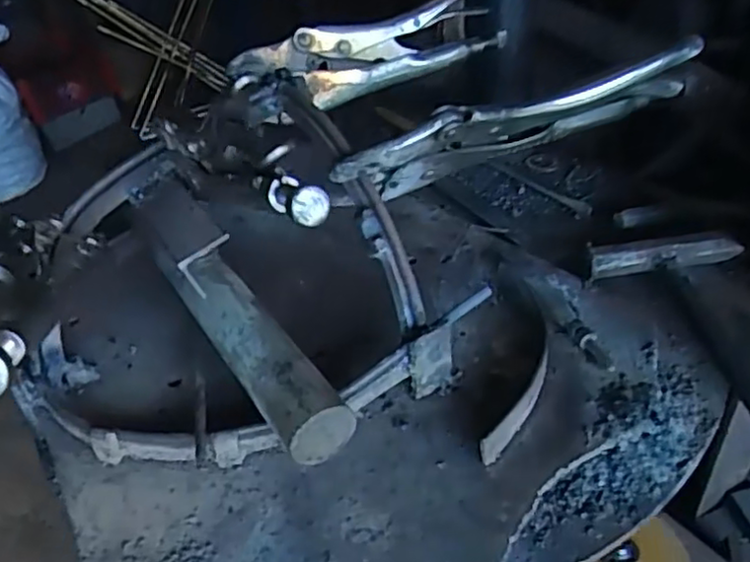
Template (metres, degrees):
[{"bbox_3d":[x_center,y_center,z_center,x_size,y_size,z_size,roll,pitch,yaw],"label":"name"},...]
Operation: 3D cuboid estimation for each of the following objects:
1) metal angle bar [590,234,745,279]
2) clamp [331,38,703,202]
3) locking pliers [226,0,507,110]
[{"bbox_3d":[0.183,-0.016,0.428,0.094,0.016,0.016,-8,41,3],"label":"metal angle bar"},{"bbox_3d":[0.075,-0.081,0.351,0.204,0.049,0.025,-22,42,-13],"label":"clamp"},{"bbox_3d":[-0.002,-0.146,0.425,0.171,0.046,0.026,-20,42,-19],"label":"locking pliers"}]

